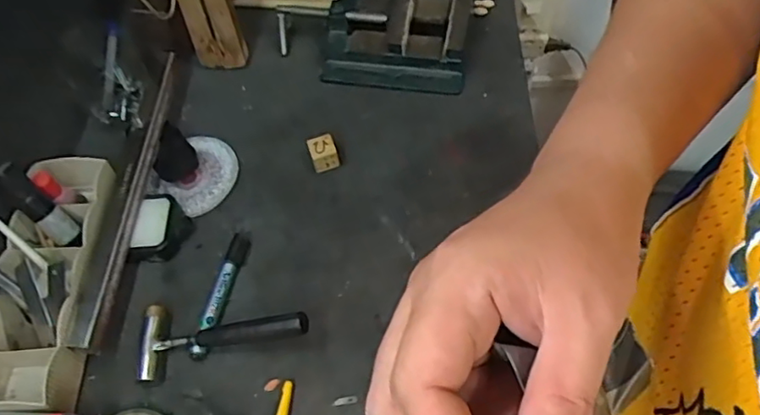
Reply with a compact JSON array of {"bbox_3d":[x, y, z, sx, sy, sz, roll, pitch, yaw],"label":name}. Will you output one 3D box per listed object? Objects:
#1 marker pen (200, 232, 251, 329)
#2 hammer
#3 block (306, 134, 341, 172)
[{"bbox_3d":[-0.166,0.079,0.658,0.021,0.014,0.113,10,60,9],"label":"marker pen"},{"bbox_3d":[-0.161,0.127,0.605,0.186,0.028,0.068,-10,57,14],"label":"hammer"},{"bbox_3d":[-0.067,-0.064,0.728,0.030,0.033,0.031,-19,60,-8],"label":"block"}]

